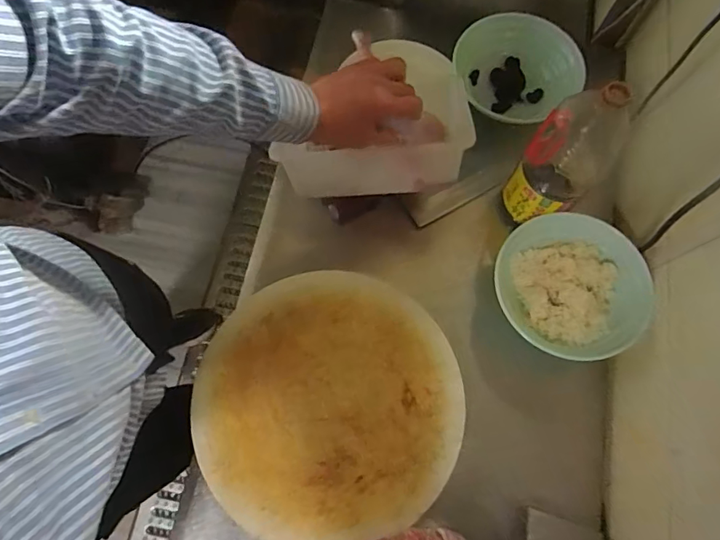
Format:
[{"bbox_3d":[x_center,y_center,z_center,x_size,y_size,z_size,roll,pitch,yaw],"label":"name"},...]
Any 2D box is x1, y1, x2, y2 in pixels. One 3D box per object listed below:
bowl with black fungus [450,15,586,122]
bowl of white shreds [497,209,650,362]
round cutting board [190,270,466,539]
[{"bbox_3d":[0.286,-0.349,0.853,0.195,0.104,0.197,0,73,-1],"label":"bowl with black fungus"},{"bbox_3d":[0.334,0.015,0.710,0.226,0.071,0.210,0,73,-1],"label":"bowl of white shreds"},{"bbox_3d":[-0.046,0.190,0.682,0.374,0.023,0.368,-26,75,-9],"label":"round cutting board"}]

